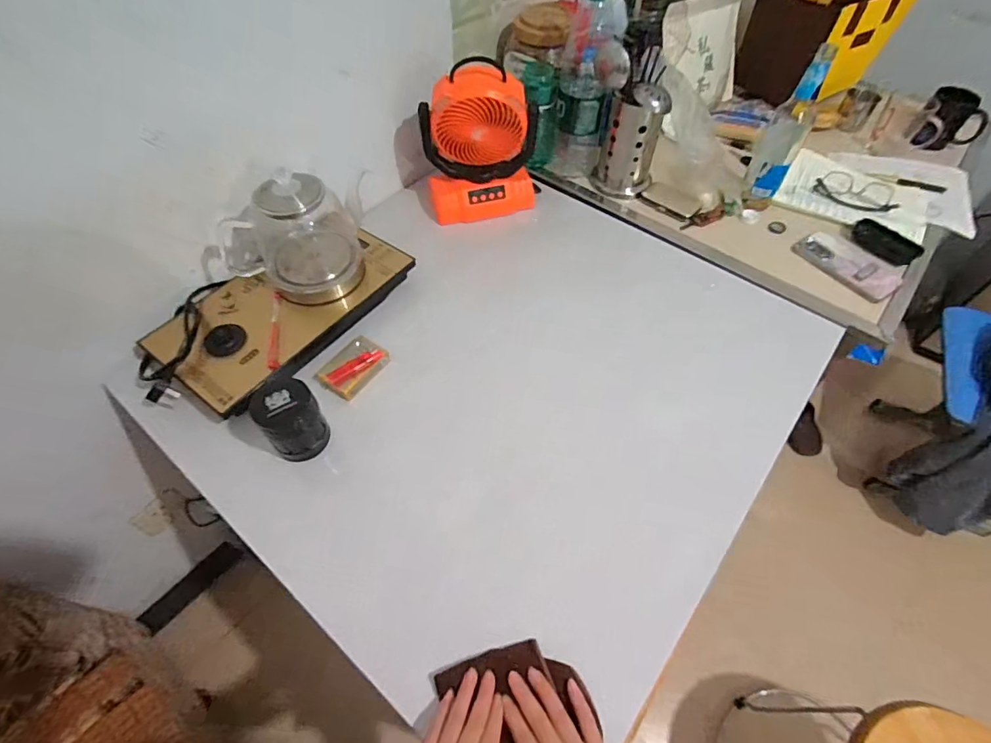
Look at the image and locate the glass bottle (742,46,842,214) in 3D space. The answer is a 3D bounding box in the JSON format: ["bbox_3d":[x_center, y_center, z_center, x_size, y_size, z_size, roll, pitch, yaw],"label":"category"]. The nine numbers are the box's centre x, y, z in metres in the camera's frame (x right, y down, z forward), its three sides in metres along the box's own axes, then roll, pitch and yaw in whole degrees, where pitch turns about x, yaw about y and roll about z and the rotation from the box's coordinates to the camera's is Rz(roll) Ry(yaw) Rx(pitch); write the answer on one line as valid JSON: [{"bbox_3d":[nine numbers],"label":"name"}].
[{"bbox_3d":[0.497,-0.406,0.840,0.066,0.251,0.071,24,59,16],"label":"glass bottle"}]

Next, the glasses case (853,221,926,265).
[{"bbox_3d":[0.687,-0.230,0.861,0.043,0.026,0.114,-30,60,-19],"label":"glasses case"}]

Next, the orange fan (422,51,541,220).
[{"bbox_3d":[-0.024,-0.385,0.835,0.201,0.238,0.087,-3,55,-2],"label":"orange fan"}]

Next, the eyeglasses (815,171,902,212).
[{"bbox_3d":[0.680,-0.335,0.920,0.144,0.032,0.055,22,58,15],"label":"eyeglasses"}]

